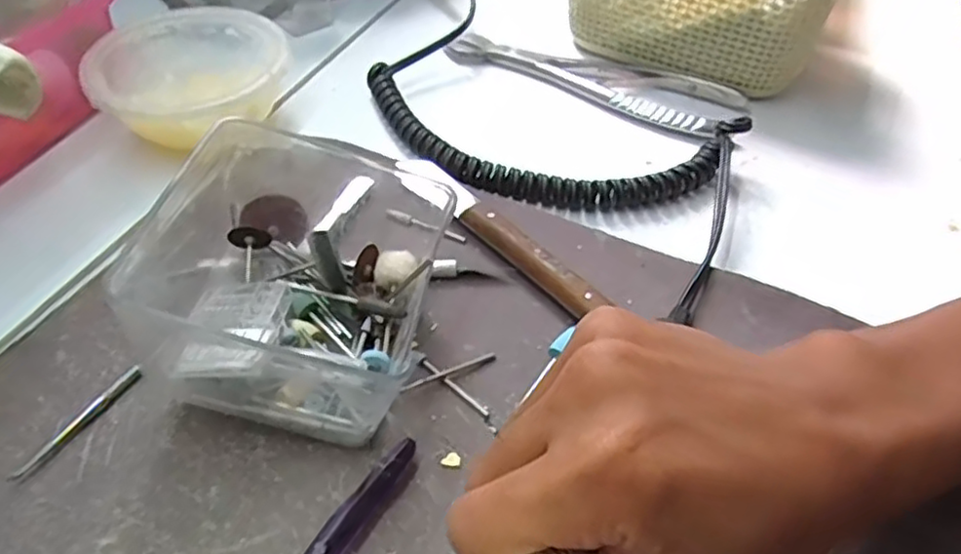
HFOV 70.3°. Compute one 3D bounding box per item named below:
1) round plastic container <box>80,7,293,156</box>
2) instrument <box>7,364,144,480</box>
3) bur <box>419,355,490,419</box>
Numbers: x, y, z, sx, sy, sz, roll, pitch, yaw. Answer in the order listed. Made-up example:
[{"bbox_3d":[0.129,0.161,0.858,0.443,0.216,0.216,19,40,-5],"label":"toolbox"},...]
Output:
[{"bbox_3d":[-0.161,-0.109,0.384,0.104,0.040,0.100,-23,53,-23],"label":"round plastic container"},{"bbox_3d":[-0.149,0.054,0.254,0.004,0.006,0.054,25,50,17],"label":"instrument"},{"bbox_3d":[-0.011,0.044,0.273,0.038,0.004,0.005,36,54,25],"label":"bur"}]

